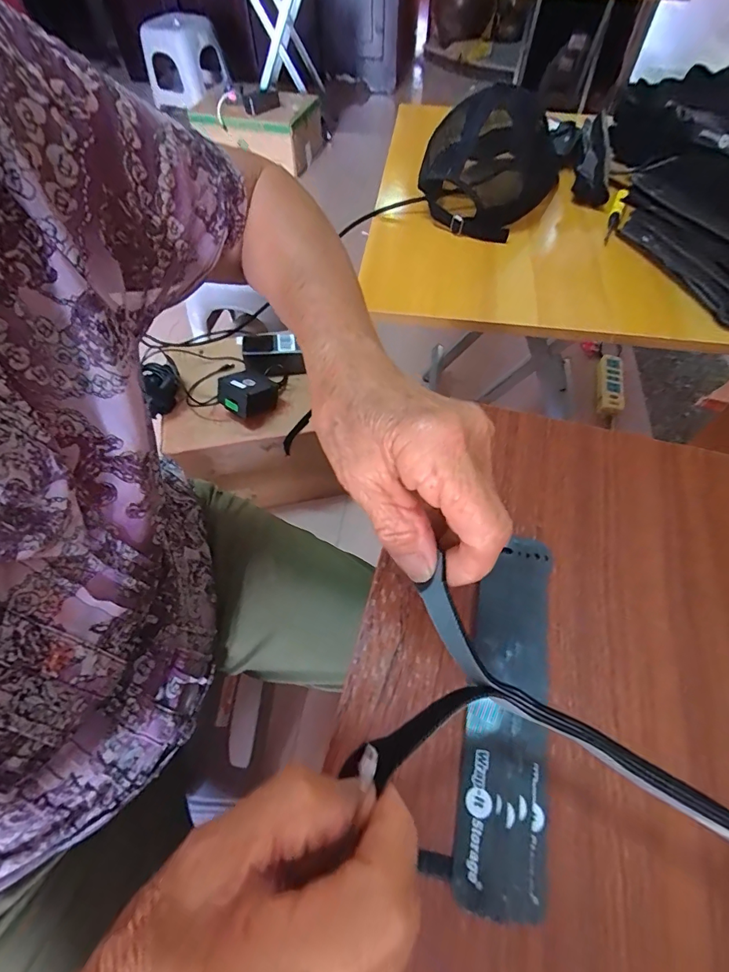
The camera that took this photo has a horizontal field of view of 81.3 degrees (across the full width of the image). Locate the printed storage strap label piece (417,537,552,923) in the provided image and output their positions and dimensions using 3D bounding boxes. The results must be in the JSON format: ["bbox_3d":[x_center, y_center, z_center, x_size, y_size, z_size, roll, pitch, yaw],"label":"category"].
[{"bbox_3d":[0.083,0.122,0.253,0.052,0.009,0.196,12,59,7],"label":"printed storage strap label piece"}]

